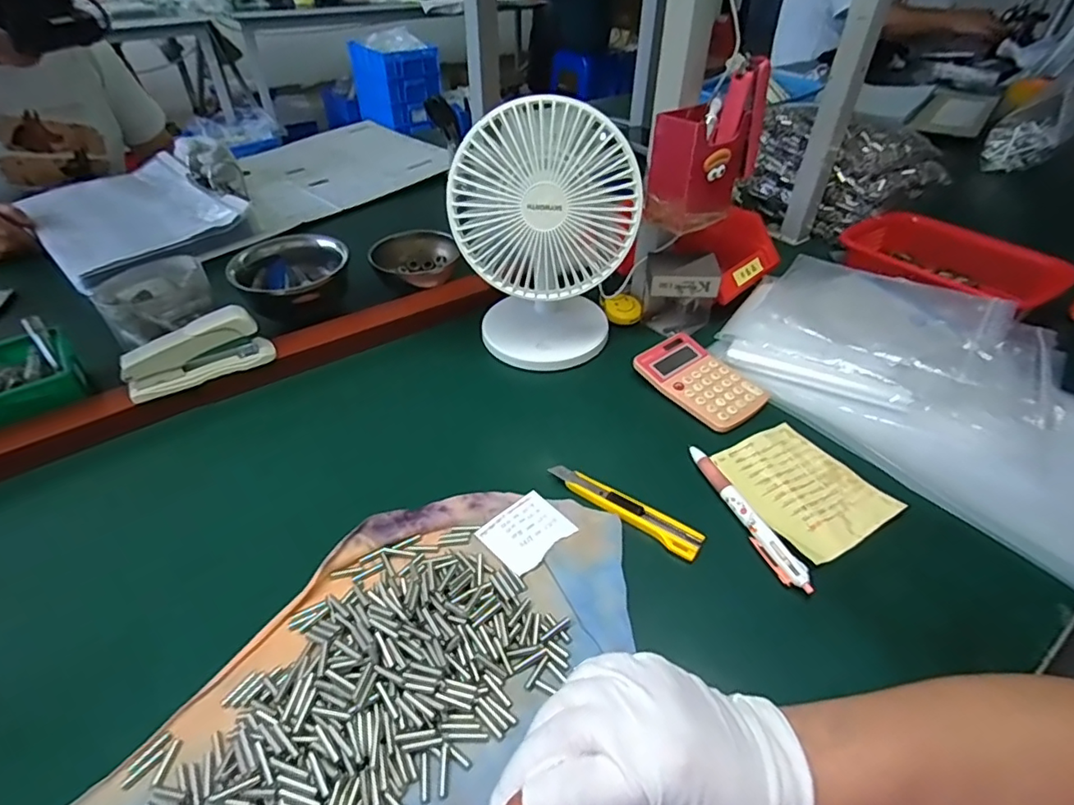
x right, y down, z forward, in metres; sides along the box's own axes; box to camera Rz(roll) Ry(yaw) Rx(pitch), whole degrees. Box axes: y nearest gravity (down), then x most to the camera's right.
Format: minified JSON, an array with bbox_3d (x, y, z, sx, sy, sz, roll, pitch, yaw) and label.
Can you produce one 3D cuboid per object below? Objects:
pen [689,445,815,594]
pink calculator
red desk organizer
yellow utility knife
[{"bbox_3d":[0.159,0.084,0.427,0.016,0.017,0.140,-14,43,-15],"label":"pen"},{"bbox_3d":[0.158,-0.023,0.537,0.074,0.018,0.116,-29,51,-26],"label":"pink calculator"},{"bbox_3d":[0.155,-0.234,0.515,0.065,0.122,0.094,33,51,32],"label":"red desk organizer"},{"bbox_3d":[0.067,0.081,0.432,0.128,0.006,0.021,25,47,27],"label":"yellow utility knife"}]

